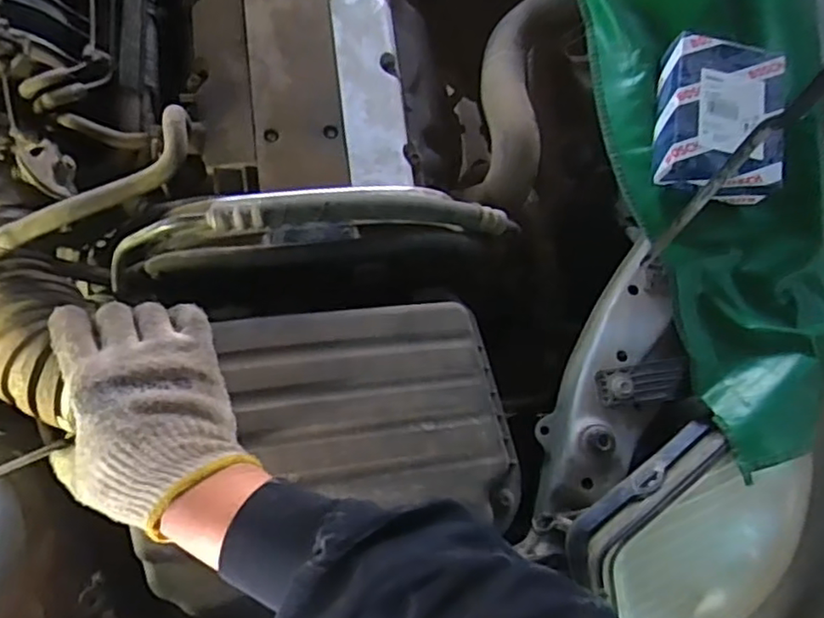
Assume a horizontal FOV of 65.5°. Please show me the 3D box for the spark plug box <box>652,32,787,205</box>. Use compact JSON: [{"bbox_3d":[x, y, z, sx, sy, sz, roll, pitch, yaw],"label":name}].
[{"bbox_3d":[0.276,-0.171,0.579,0.110,0.049,0.144,14,78,2],"label":"spark plug box"}]

